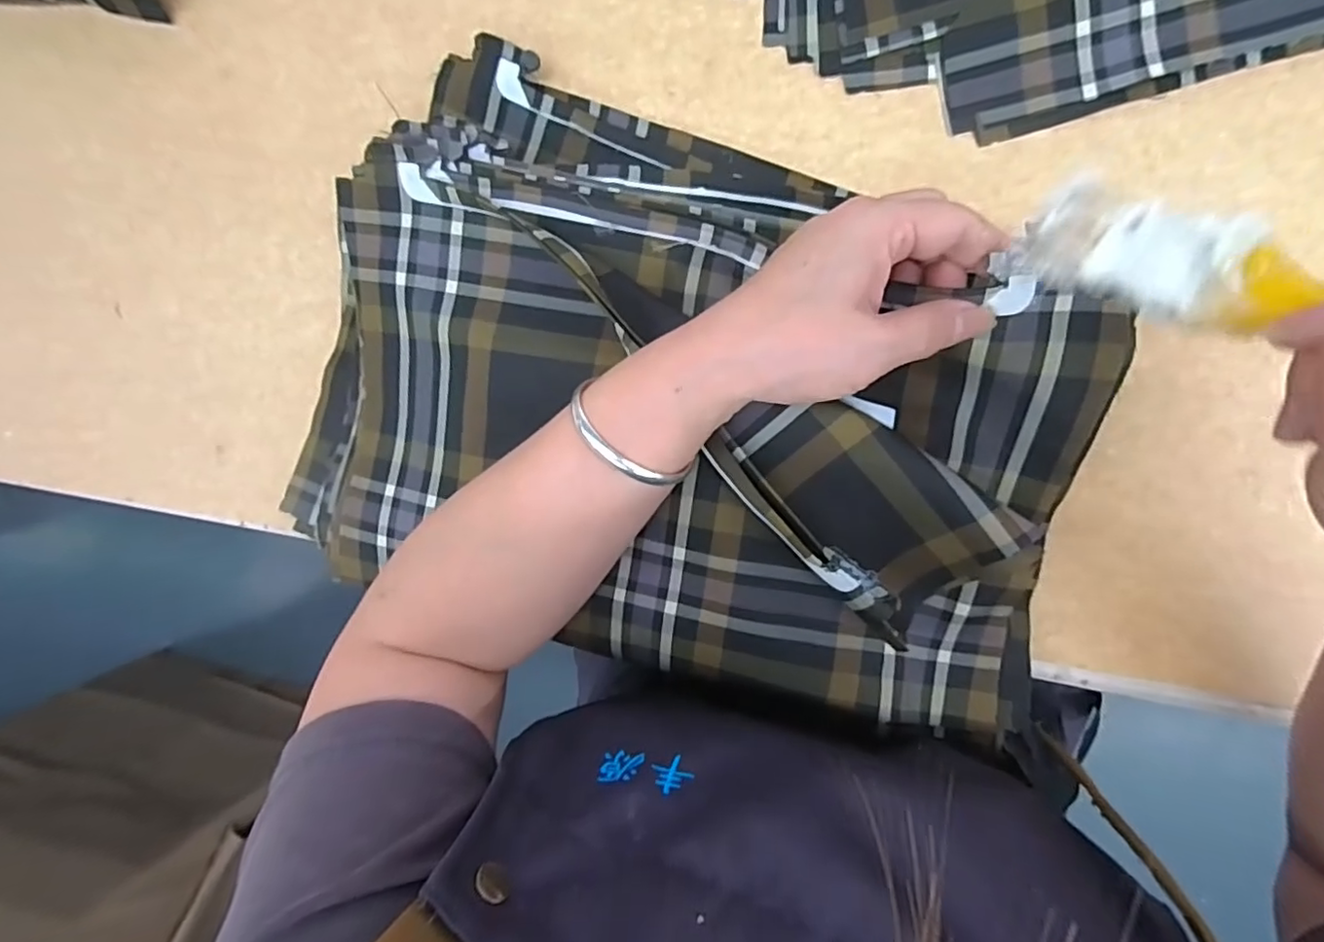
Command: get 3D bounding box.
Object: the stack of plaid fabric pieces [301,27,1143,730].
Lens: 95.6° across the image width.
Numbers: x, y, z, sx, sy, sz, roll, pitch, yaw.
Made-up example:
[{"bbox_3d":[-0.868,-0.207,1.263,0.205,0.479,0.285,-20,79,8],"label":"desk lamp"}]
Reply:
[{"bbox_3d":[0.005,-0.035,0.295,0.395,0.074,0.278,17,97,5],"label":"stack of plaid fabric pieces"}]

